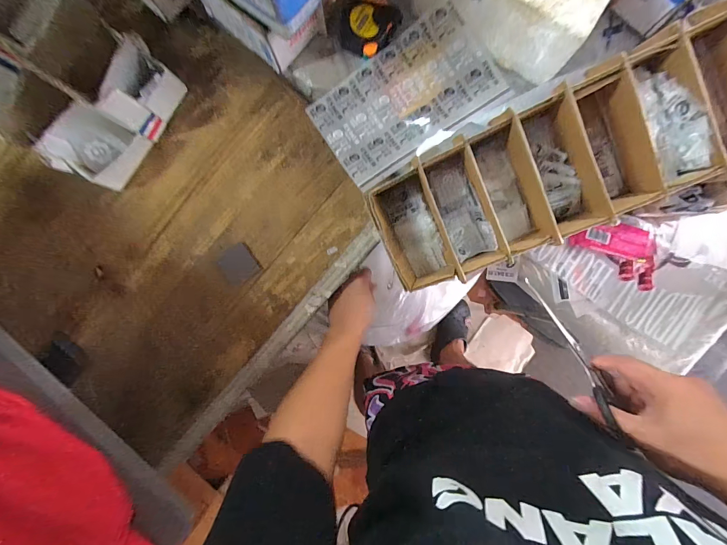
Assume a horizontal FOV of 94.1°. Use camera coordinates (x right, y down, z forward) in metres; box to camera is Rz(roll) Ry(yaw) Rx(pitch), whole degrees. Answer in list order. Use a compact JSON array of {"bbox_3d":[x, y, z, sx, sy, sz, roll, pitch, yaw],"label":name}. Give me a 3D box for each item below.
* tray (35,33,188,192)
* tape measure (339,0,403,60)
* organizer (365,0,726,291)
[{"bbox_3d":[-0.357,-0.226,0.494,0.066,0.107,0.210,32,93,3],"label":"tray"},{"bbox_3d":[0.009,-0.351,0.478,0.079,0.040,0.069,-44,90,3],"label":"tape measure"},{"bbox_3d":[0.313,-0.165,0.410,0.623,0.100,0.171,-23,92,17],"label":"organizer"}]

